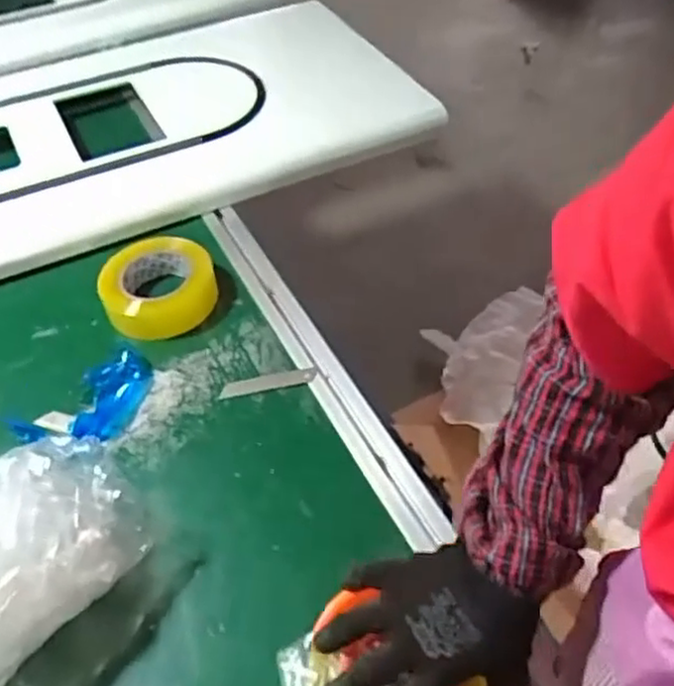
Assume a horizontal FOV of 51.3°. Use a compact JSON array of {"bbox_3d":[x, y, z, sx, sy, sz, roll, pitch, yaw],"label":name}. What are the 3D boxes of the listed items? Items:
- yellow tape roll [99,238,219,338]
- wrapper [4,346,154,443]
[{"bbox_3d":[-0.200,-0.064,0.793,0.123,0.046,0.115,-1,48,1],"label":"yellow tape roll"},{"bbox_3d":[-0.244,0.061,0.702,0.081,0.025,0.138,31,56,26],"label":"wrapper"}]

